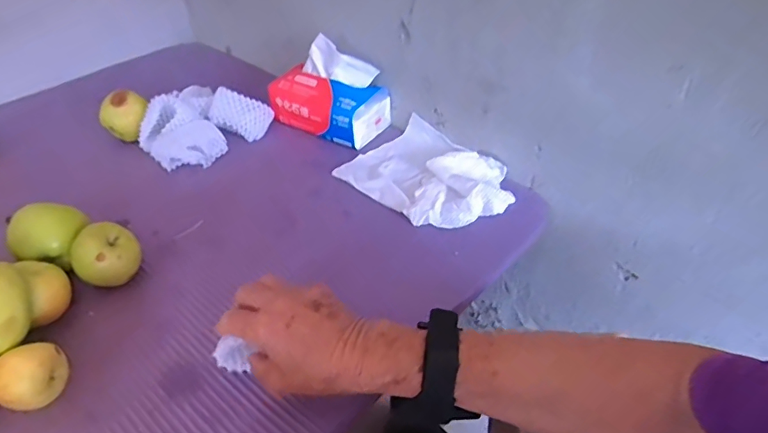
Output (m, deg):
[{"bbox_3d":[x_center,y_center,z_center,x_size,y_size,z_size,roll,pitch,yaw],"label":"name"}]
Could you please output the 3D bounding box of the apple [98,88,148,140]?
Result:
[{"bbox_3d":[-0.359,-0.134,0.706,0.063,0.065,0.049,-20,44,-22],"label":"apple"}]

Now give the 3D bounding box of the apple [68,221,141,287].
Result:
[{"bbox_3d":[-0.274,0.043,0.504,0.061,0.059,0.053,-29,48,-30],"label":"apple"}]

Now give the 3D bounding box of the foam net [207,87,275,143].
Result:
[{"bbox_3d":[-0.204,-0.145,0.719,0.085,0.024,0.057,22,79,-3],"label":"foam net"}]

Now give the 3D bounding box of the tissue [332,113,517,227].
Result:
[{"bbox_3d":[0.057,-0.055,0.634,0.199,0.034,0.146,33,50,33],"label":"tissue"}]

